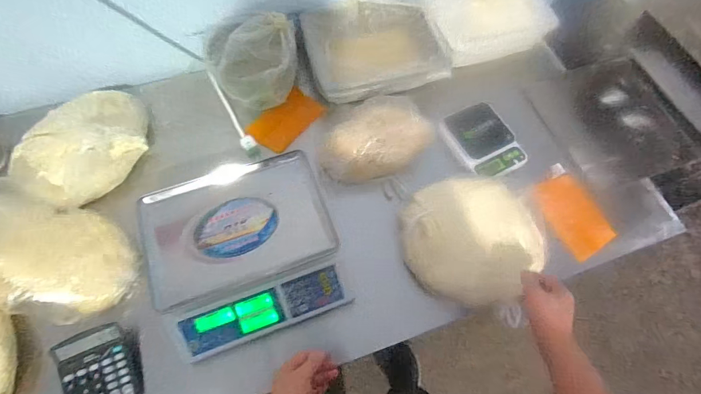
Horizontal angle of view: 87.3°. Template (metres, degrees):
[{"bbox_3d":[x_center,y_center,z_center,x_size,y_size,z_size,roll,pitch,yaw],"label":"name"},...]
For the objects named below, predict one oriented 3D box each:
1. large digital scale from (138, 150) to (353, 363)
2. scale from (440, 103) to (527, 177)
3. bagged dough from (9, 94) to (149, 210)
[{"bbox_3d":[-0.199,0.100,0.708,0.330,0.112,0.311,-17,68,-11],"label":"large digital scale"},{"bbox_3d":[0.322,-0.135,0.883,0.154,0.038,0.183,-25,70,-14],"label":"scale"},{"bbox_3d":[-0.579,-0.118,0.799,0.224,0.065,0.286,25,67,8],"label":"bagged dough"}]

